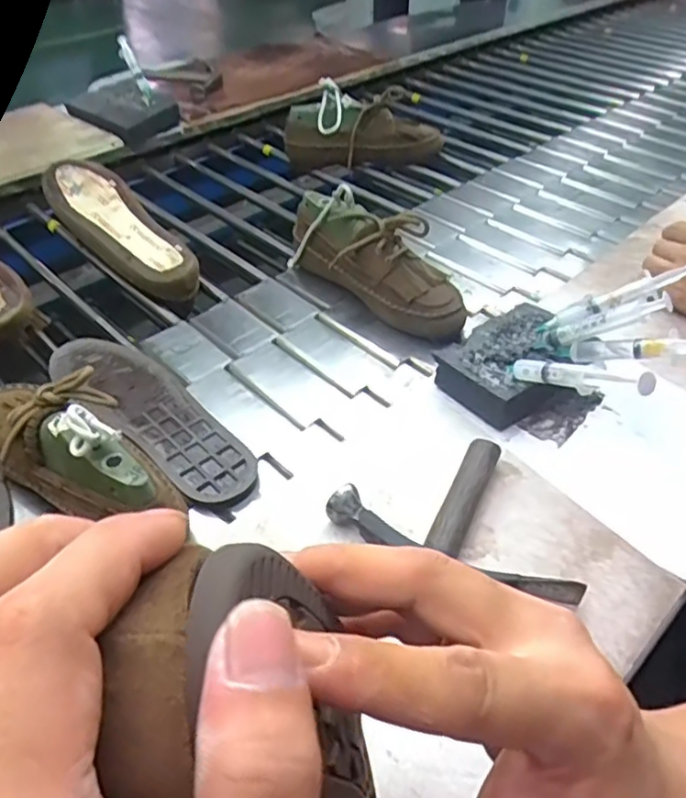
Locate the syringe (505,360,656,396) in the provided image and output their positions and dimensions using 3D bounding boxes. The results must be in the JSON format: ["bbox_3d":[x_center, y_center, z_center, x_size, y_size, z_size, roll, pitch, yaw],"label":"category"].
[{"bbox_3d":[0.164,-0.016,0.460,0.011,0.022,0.135,-22,17,-23],"label":"syringe"}]

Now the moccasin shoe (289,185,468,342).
[{"bbox_3d":[0.036,-0.162,0.721,0.074,0.108,0.254,-29,51,-28],"label":"moccasin shoe"}]

